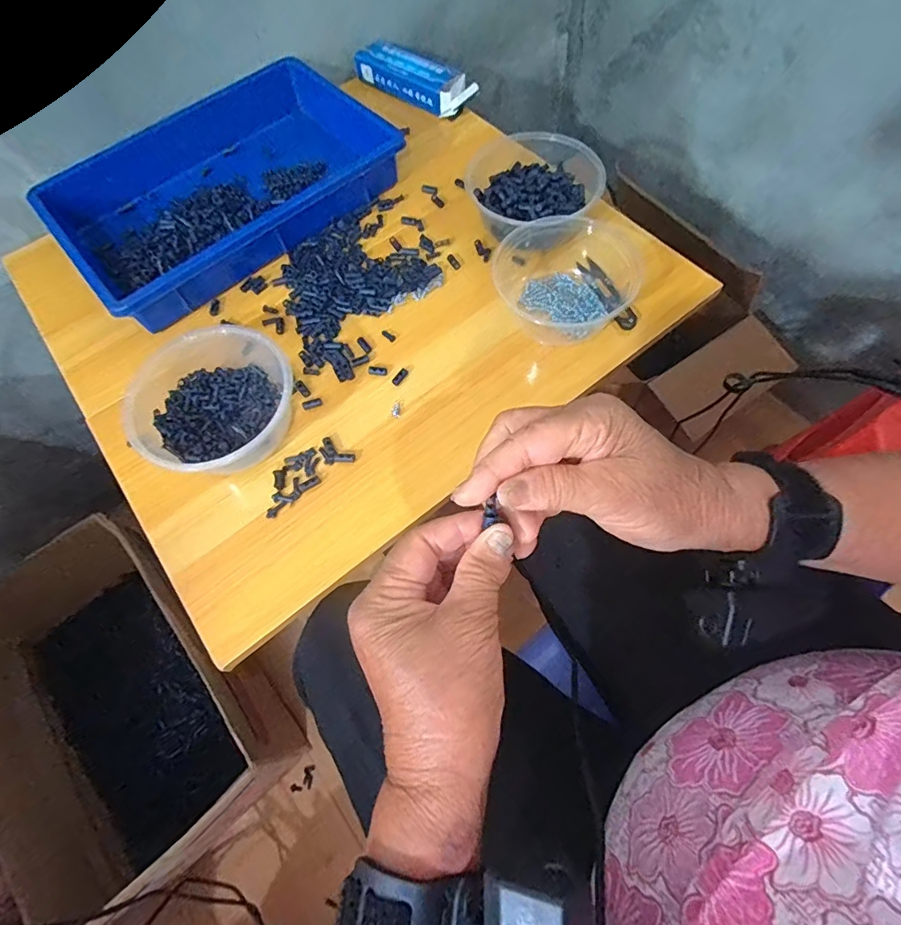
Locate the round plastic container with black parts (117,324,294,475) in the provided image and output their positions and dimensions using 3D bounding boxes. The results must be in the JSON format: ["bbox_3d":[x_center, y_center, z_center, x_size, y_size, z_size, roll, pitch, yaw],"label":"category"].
[{"bbox_3d":[-0.219,-0.056,0.456,0.138,0.054,0.136,-1,65,2],"label":"round plastic container with black parts"}]

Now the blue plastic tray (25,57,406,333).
[{"bbox_3d":[-0.274,-0.339,0.587,0.356,0.053,0.265,-37,68,-14],"label":"blue plastic tray"}]

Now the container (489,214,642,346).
[{"bbox_3d":[0.126,-0.192,0.495,0.150,0.058,0.137,2,65,4],"label":"container"}]

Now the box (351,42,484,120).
[{"bbox_3d":[-0.048,-0.519,0.673,0.180,0.039,0.057,36,72,18],"label":"box"}]

